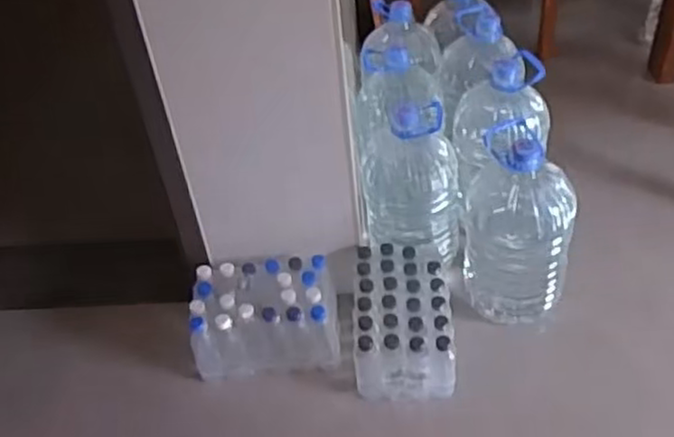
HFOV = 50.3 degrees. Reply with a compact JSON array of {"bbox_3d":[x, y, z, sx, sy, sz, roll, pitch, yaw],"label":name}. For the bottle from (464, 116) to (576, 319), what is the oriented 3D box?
[{"bbox_3d":[0.410,0.026,1.627,0.228,0.448,0.238,5,43,13],"label":"bottle"}]

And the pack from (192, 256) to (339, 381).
[{"bbox_3d":[-0.163,0.226,1.690,0.320,0.169,0.221,-4,42,3],"label":"pack"}]

